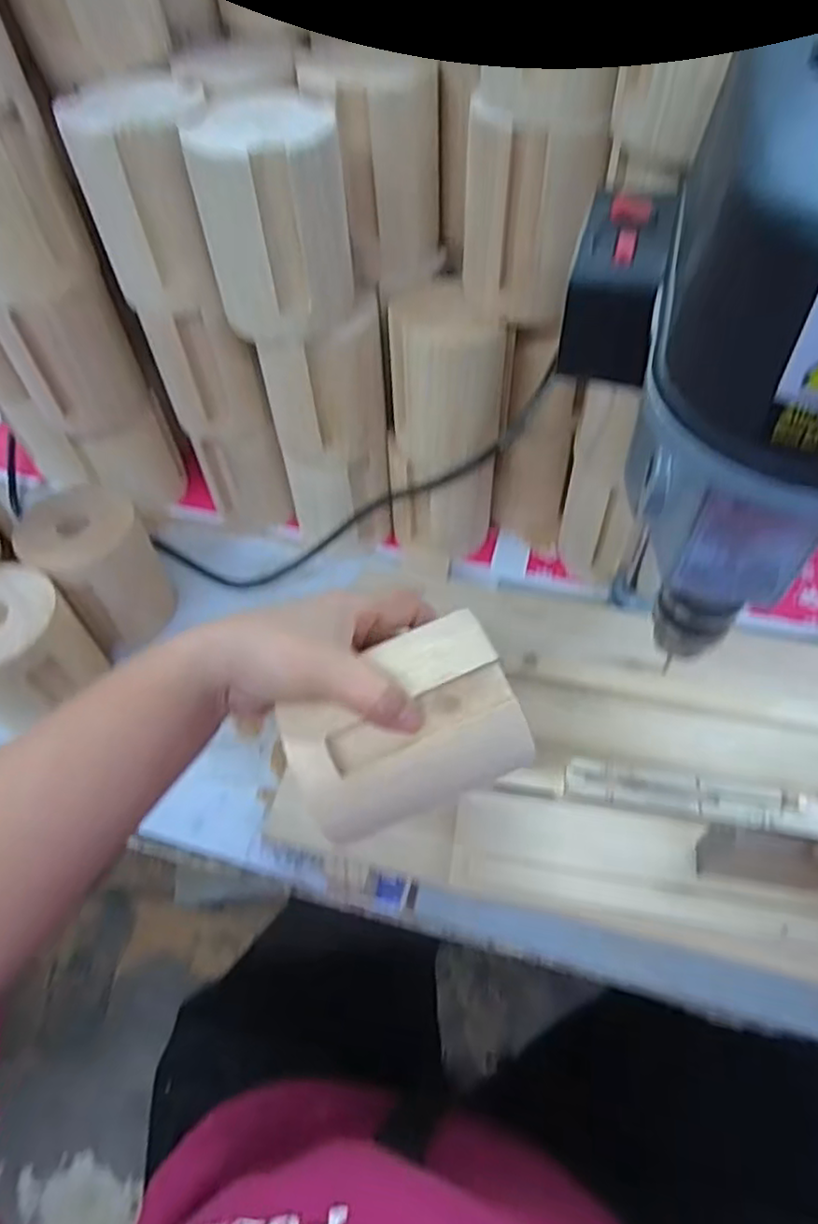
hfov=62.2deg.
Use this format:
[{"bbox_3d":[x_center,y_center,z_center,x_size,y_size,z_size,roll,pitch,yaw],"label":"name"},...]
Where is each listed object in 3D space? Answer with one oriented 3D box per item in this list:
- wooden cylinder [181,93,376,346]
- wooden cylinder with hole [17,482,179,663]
[{"bbox_3d":[-0.071,-0.217,0.381,0.087,0.098,0.072,-14,56,-7],"label":"wooden cylinder"},{"bbox_3d":[-0.219,-0.029,0.490,0.084,0.095,0.073,36,64,24],"label":"wooden cylinder with hole"}]

